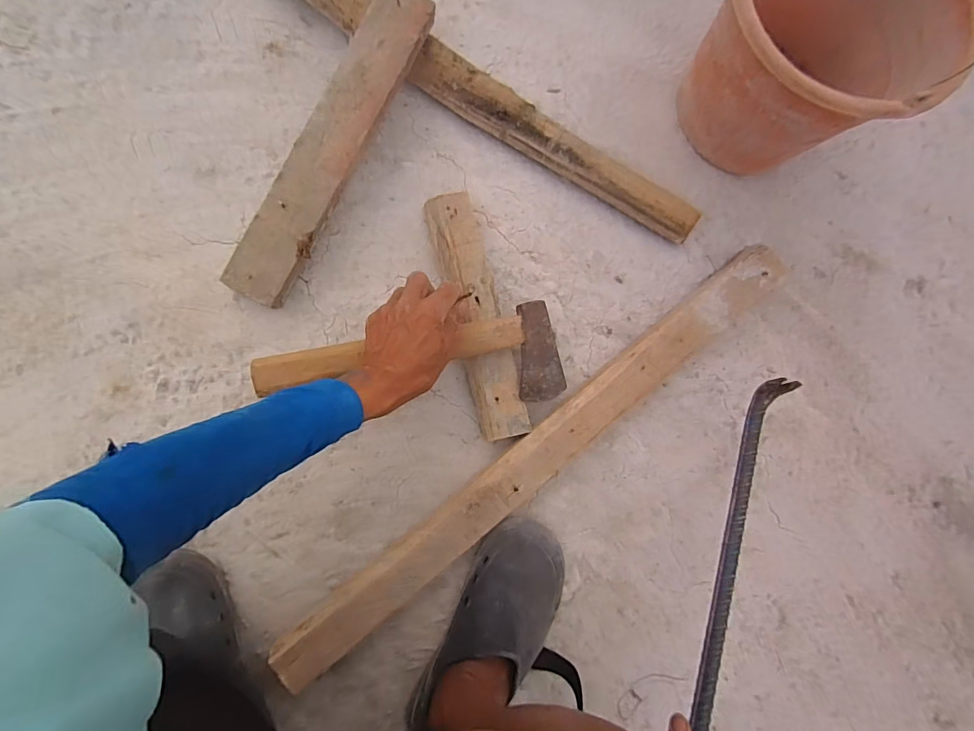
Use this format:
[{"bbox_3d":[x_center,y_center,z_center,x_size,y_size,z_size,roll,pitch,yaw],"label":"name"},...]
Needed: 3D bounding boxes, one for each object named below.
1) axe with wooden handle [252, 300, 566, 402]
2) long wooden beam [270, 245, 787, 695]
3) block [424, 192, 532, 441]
[{"bbox_3d":[-0.077,-0.005,0.503,0.338,0.025,0.109,-5,88,-11],"label":"axe with wooden handle"},{"bbox_3d":[0.085,0.099,0.550,0.767,0.055,0.072,-38,94,-10],"label":"long wooden beam"},{"bbox_3d":[-0.009,-0.059,0.548,0.061,0.036,0.296,-14,90,-10],"label":"block"}]

